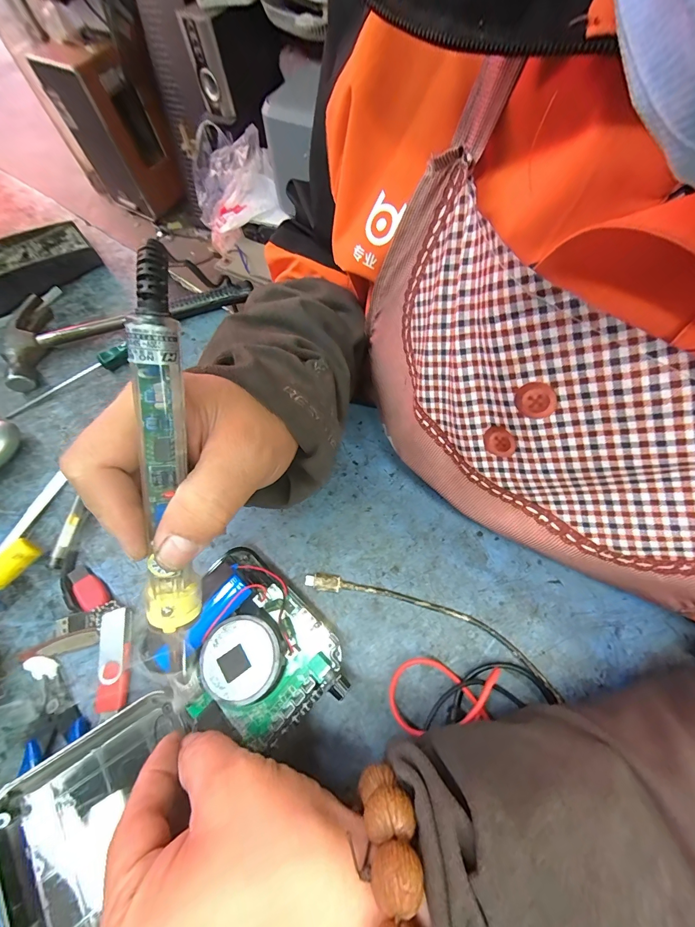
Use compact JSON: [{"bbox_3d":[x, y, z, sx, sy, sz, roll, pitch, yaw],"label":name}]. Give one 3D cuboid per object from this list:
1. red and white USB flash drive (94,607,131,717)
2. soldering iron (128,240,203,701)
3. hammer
[{"bbox_3d":[-0.161,0.135,0.248,0.018,0.010,0.064,-7,66,-2],"label":"red and white USB flash drive"},{"bbox_3d":[-0.082,0.016,0.161,0.020,0.018,0.204,7,106,5],"label":"soldering iron"},{"bbox_3d":[-0.239,-0.171,0.381,0.242,0.023,0.112,-29,68,-11],"label":"hammer"}]

